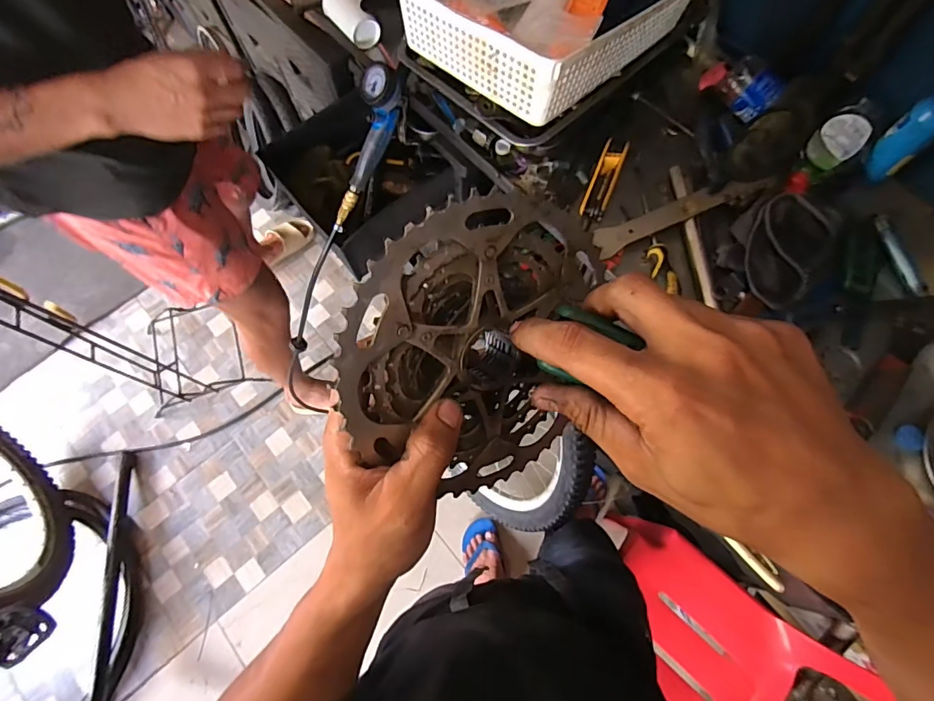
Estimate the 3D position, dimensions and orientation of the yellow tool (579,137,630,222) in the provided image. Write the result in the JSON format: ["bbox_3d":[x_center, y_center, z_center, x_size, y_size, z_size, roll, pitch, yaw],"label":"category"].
[{"bbox_3d":[0.200,-0.250,0.699,0.036,0.025,0.121,21,73,9],"label":"yellow tool"}]

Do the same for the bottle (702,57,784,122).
[{"bbox_3d":[0.400,-0.395,0.710,0.056,0.061,0.137,-24,52,-6],"label":"bottle"}]

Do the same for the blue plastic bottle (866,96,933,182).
[{"bbox_3d":[0.580,-0.281,0.624,0.032,0.127,0.050,-37,73,-10],"label":"blue plastic bottle"}]

